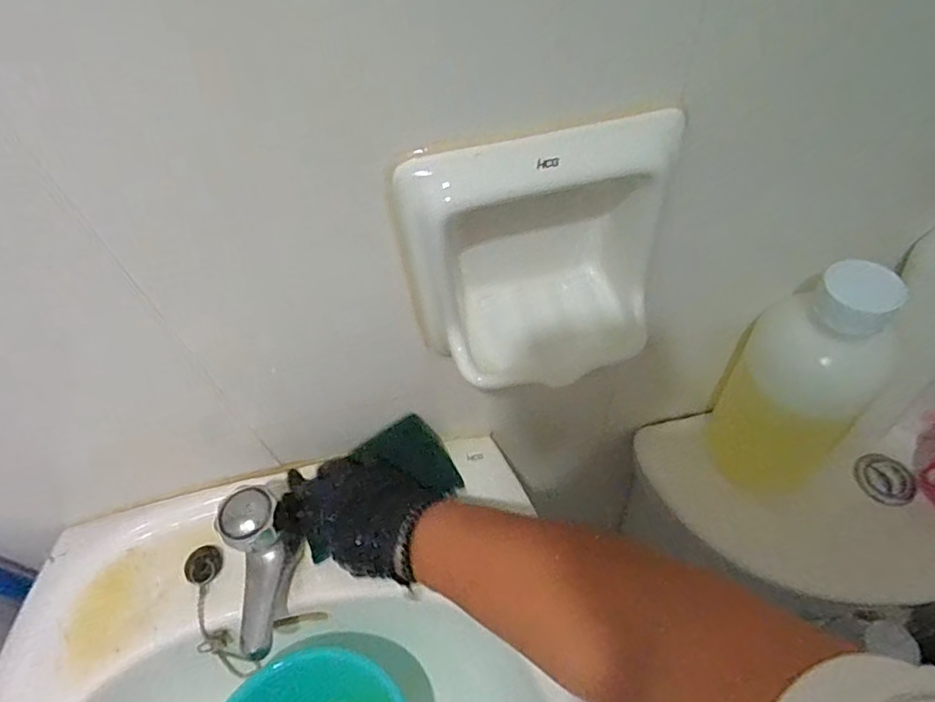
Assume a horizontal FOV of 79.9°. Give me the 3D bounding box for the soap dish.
[{"bbox_3d":[0.040,-0.054,0.325,0.149,0.139,0.085,-13,54,-5],"label":"soap dish"}]

